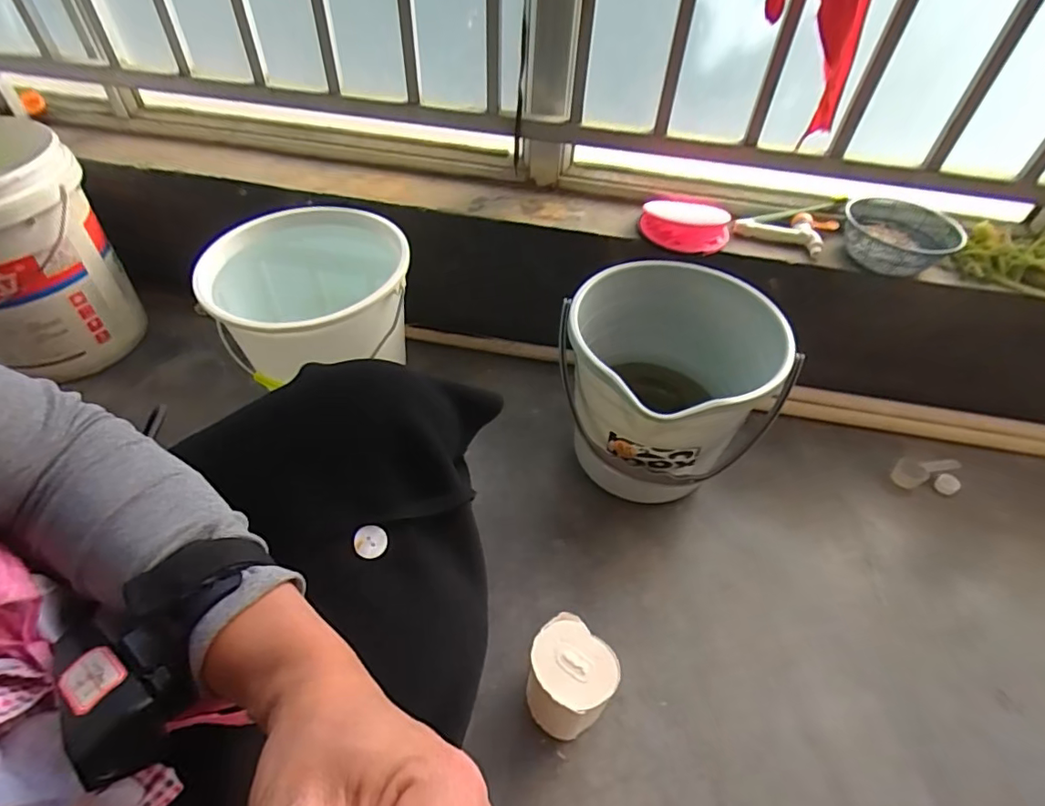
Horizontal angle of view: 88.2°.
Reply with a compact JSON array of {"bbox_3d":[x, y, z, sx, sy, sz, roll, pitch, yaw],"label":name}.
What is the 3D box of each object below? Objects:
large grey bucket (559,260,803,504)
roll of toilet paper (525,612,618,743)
[{"bbox_3d":[0.207,-0.007,0.815,0.304,0.284,0.293,2,48,-2],"label":"large grey bucket"},{"bbox_3d":[0.050,0.317,0.612,0.089,0.143,0.077,36,56,25],"label":"roll of toilet paper"}]

